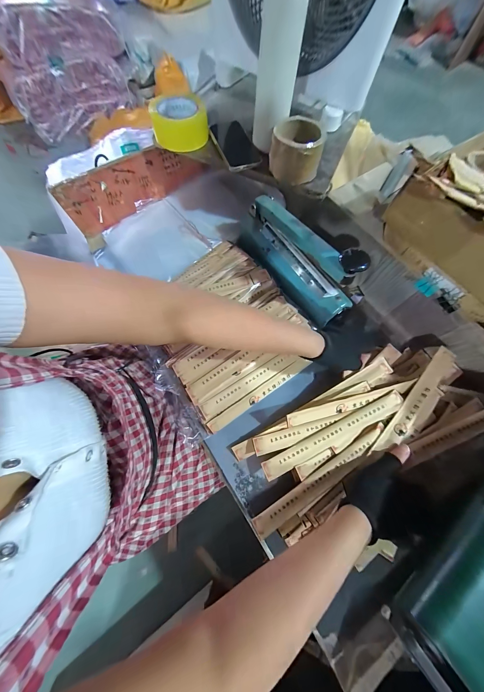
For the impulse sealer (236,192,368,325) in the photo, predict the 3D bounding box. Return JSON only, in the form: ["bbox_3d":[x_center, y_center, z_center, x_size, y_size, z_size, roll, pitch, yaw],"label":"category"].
[{"bbox_3d":[0.093,-0.184,0.448,0.078,0.136,0.299,-33,73,-12],"label":"impulse sealer"}]

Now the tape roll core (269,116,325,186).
[{"bbox_3d":[0.105,-0.375,0.449,0.093,0.080,0.090,17,71,6],"label":"tape roll core"}]

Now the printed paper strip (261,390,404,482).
[{"bbox_3d":[0.153,0.150,0.387,0.257,0.009,0.031,-28,75,-1],"label":"printed paper strip"}]

